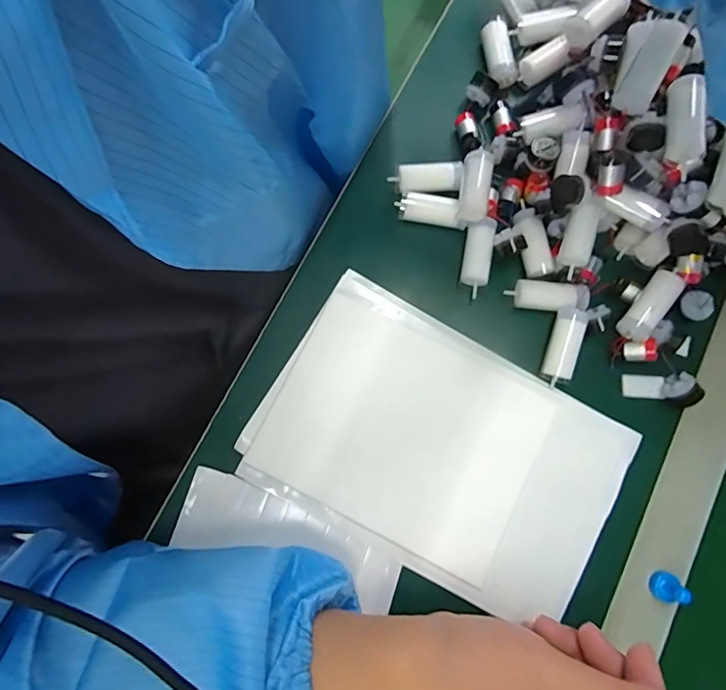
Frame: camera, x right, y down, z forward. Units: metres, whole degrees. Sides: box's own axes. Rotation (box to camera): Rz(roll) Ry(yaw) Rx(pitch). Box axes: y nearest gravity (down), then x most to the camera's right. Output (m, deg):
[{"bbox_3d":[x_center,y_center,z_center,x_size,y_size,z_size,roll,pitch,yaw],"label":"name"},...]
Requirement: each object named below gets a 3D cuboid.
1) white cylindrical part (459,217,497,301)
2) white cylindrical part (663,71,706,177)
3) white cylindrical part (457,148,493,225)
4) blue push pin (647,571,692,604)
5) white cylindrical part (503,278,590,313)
[{"bbox_3d":[0.084,-0.064,0.346,0.020,0.015,0.053,9,79,1],"label":"white cylindrical part"},{"bbox_3d":[0.198,-0.136,0.293,0.015,0.017,0.054,-10,102,-3],"label":"white cylindrical part"},{"bbox_3d":[0.081,-0.112,0.342,0.020,0.023,0.047,9,79,1],"label":"white cylindrical part"},{"bbox_3d":[0.198,0.158,0.306,0.013,0.019,0.017,19,80,3],"label":"blue push pin"},{"bbox_3d":[0.132,-0.035,0.341,0.055,0.017,0.020,10,79,1],"label":"white cylindrical part"}]

